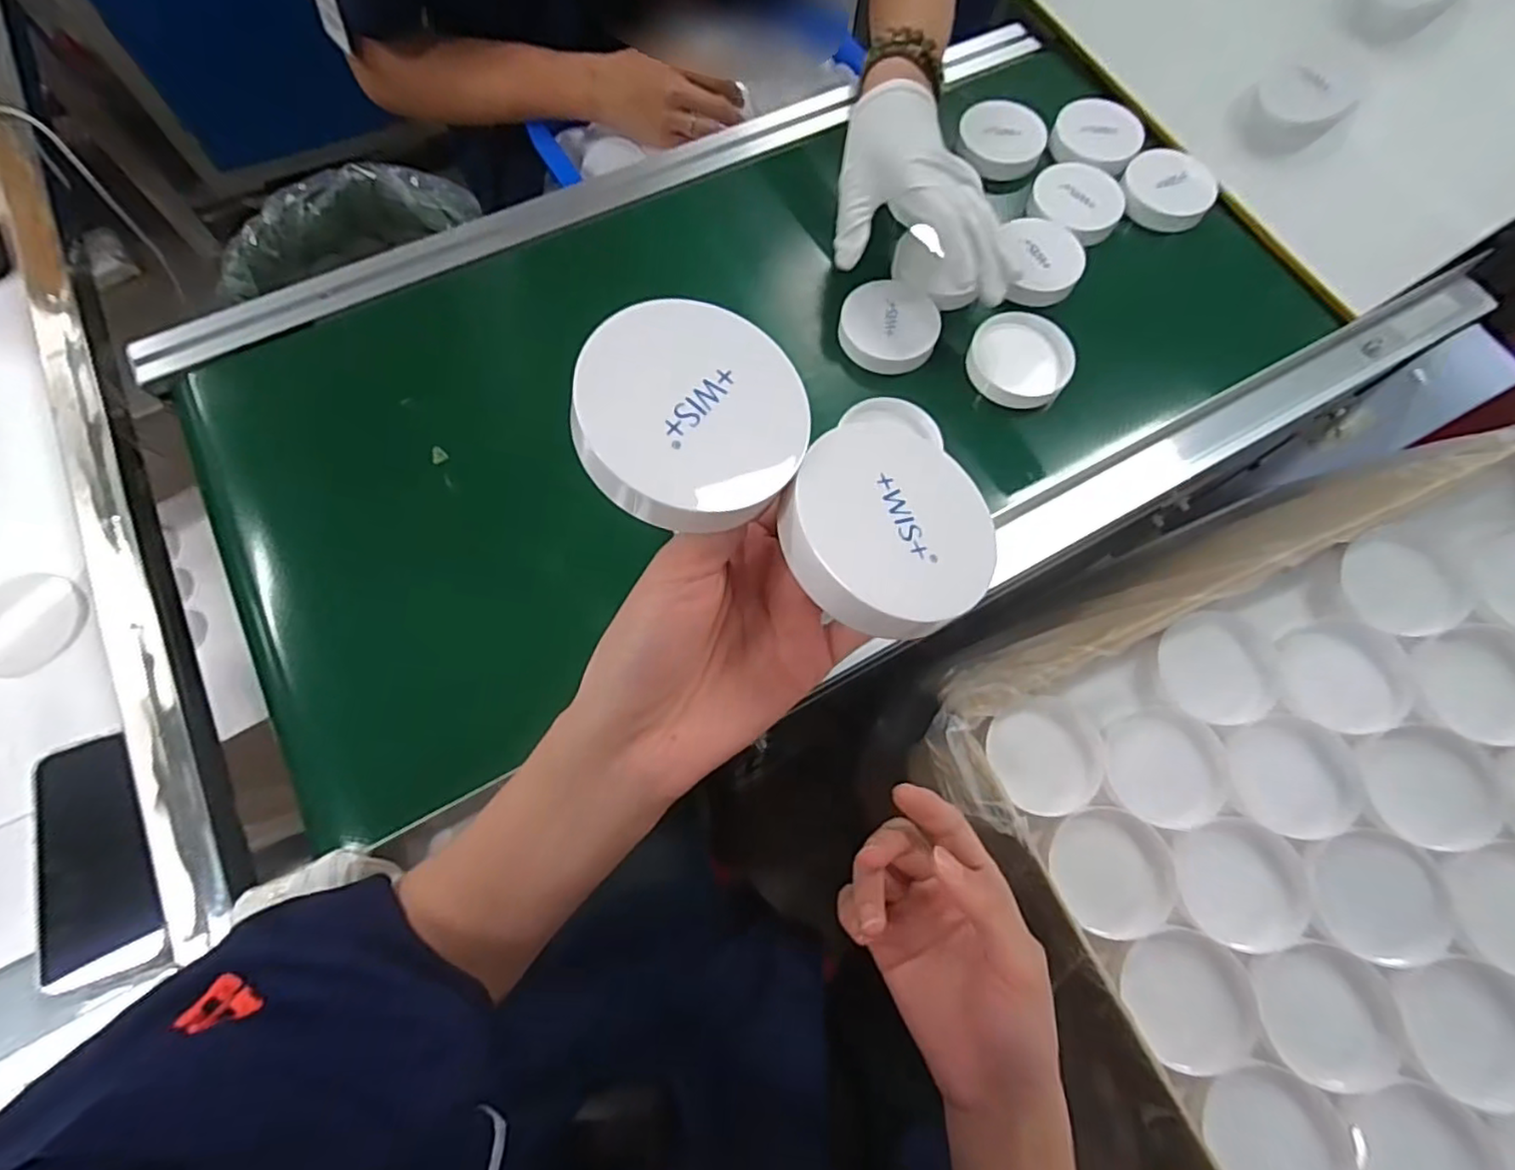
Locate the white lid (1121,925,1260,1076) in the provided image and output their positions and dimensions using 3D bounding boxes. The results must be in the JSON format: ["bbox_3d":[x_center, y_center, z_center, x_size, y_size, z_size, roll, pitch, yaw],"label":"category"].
[{"bbox_3d":[0.262,0.249,0.395,0.076,0.012,0.073,1,70,-2],"label":"white lid"}]

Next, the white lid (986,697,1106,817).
[{"bbox_3d":[0.197,0.114,0.446,0.073,0.011,0.073,1,70,-2],"label":"white lid"}]

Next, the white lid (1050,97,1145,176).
[{"bbox_3d":[0.310,-0.412,0.602,0.076,0.013,0.074,1,70,-2],"label":"white lid"}]

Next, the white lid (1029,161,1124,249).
[{"bbox_3d":[0.277,-0.332,0.569,0.080,0.021,0.077,29,71,8],"label":"white lid"}]

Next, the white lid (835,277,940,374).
[{"bbox_3d":[0.105,-0.205,0.525,0.076,0.017,0.071,1,70,-2],"label":"white lid"}]

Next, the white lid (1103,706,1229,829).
[{"bbox_3d":[0.272,0.120,0.440,0.074,0.009,0.075,1,70,-2],"label":"white lid"}]

